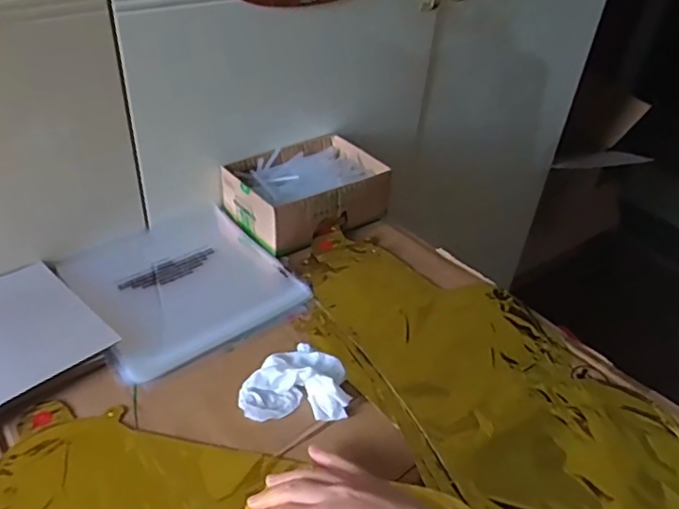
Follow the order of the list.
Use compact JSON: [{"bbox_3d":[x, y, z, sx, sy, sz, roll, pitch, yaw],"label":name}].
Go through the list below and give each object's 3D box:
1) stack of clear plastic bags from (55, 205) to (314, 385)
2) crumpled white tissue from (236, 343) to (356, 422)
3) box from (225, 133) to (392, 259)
[{"bbox_3d":[-0.176,0.028,0.634,0.205,0.018,0.216,-23,46,-32],"label":"stack of clear plastic bags"},{"bbox_3d":[-0.041,0.111,0.520,0.093,0.025,0.076,1,37,-5],"label":"crumpled white tissue"},{"bbox_3d":[-0.039,-0.084,0.734,0.187,0.060,0.131,-23,45,-32],"label":"box"}]

